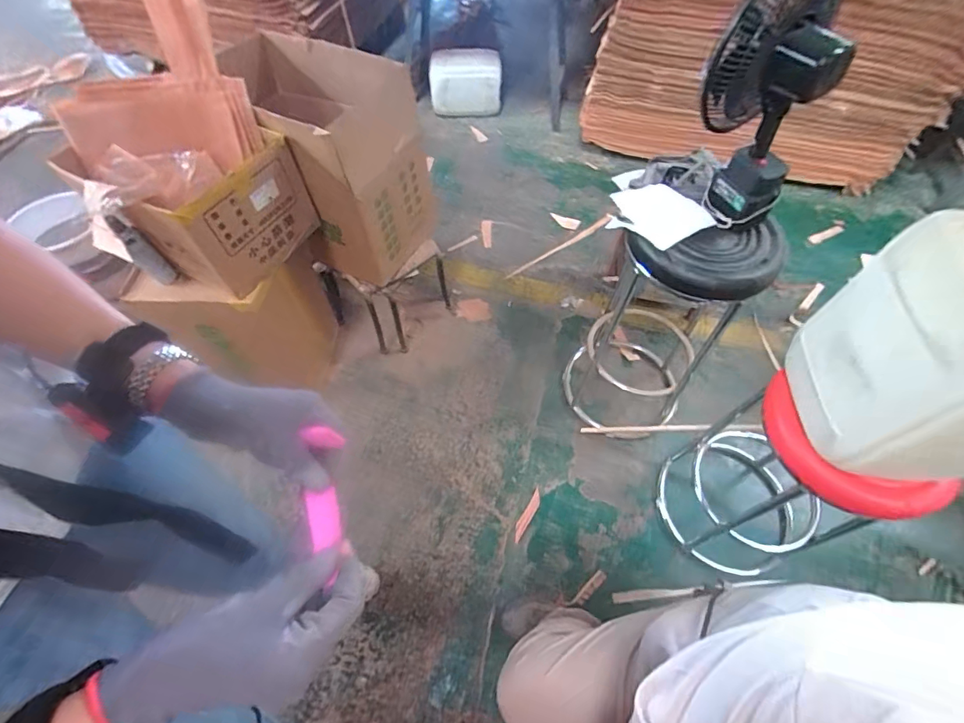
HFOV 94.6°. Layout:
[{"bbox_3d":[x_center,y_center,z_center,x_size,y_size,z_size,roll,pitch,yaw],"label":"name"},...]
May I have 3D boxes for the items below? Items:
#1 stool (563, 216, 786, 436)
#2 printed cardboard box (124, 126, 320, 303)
[{"bbox_3d":[0.469,-0.119,1.273,0.356,0.751,0.366,18,58,11],"label":"stool"},{"bbox_3d":[-0.605,-0.353,1.068,0.221,0.254,0.332,31,61,18],"label":"printed cardboard box"}]

